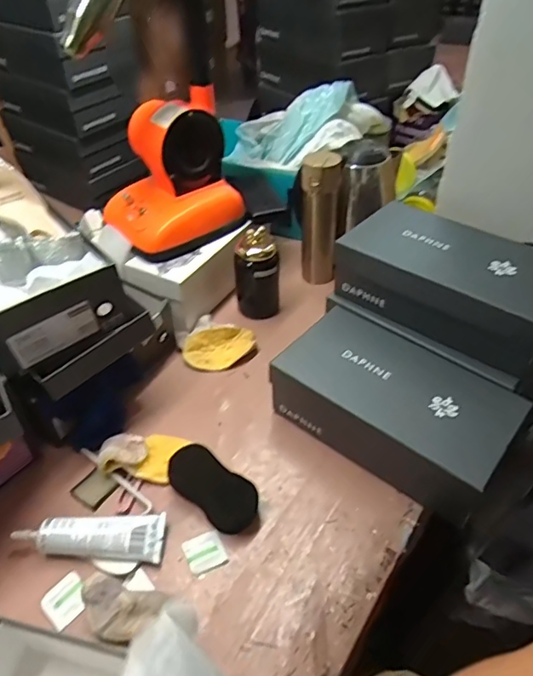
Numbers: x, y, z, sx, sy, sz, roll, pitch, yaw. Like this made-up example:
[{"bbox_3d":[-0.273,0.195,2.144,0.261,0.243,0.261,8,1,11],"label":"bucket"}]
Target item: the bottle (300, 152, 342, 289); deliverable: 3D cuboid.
[{"bbox_3d":[0.096,-0.213,0.924,0.069,0.232,0.068,3,43,5],"label":"bottle"}]

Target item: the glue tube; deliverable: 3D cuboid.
[{"bbox_3d":[-0.207,0.231,0.599,0.168,0.026,0.050,1,43,2],"label":"glue tube"}]

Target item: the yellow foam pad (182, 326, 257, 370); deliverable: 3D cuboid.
[{"bbox_3d":[-0.076,0.017,0.839,0.117,0.015,0.070,-3,71,-16],"label":"yellow foam pad"}]

